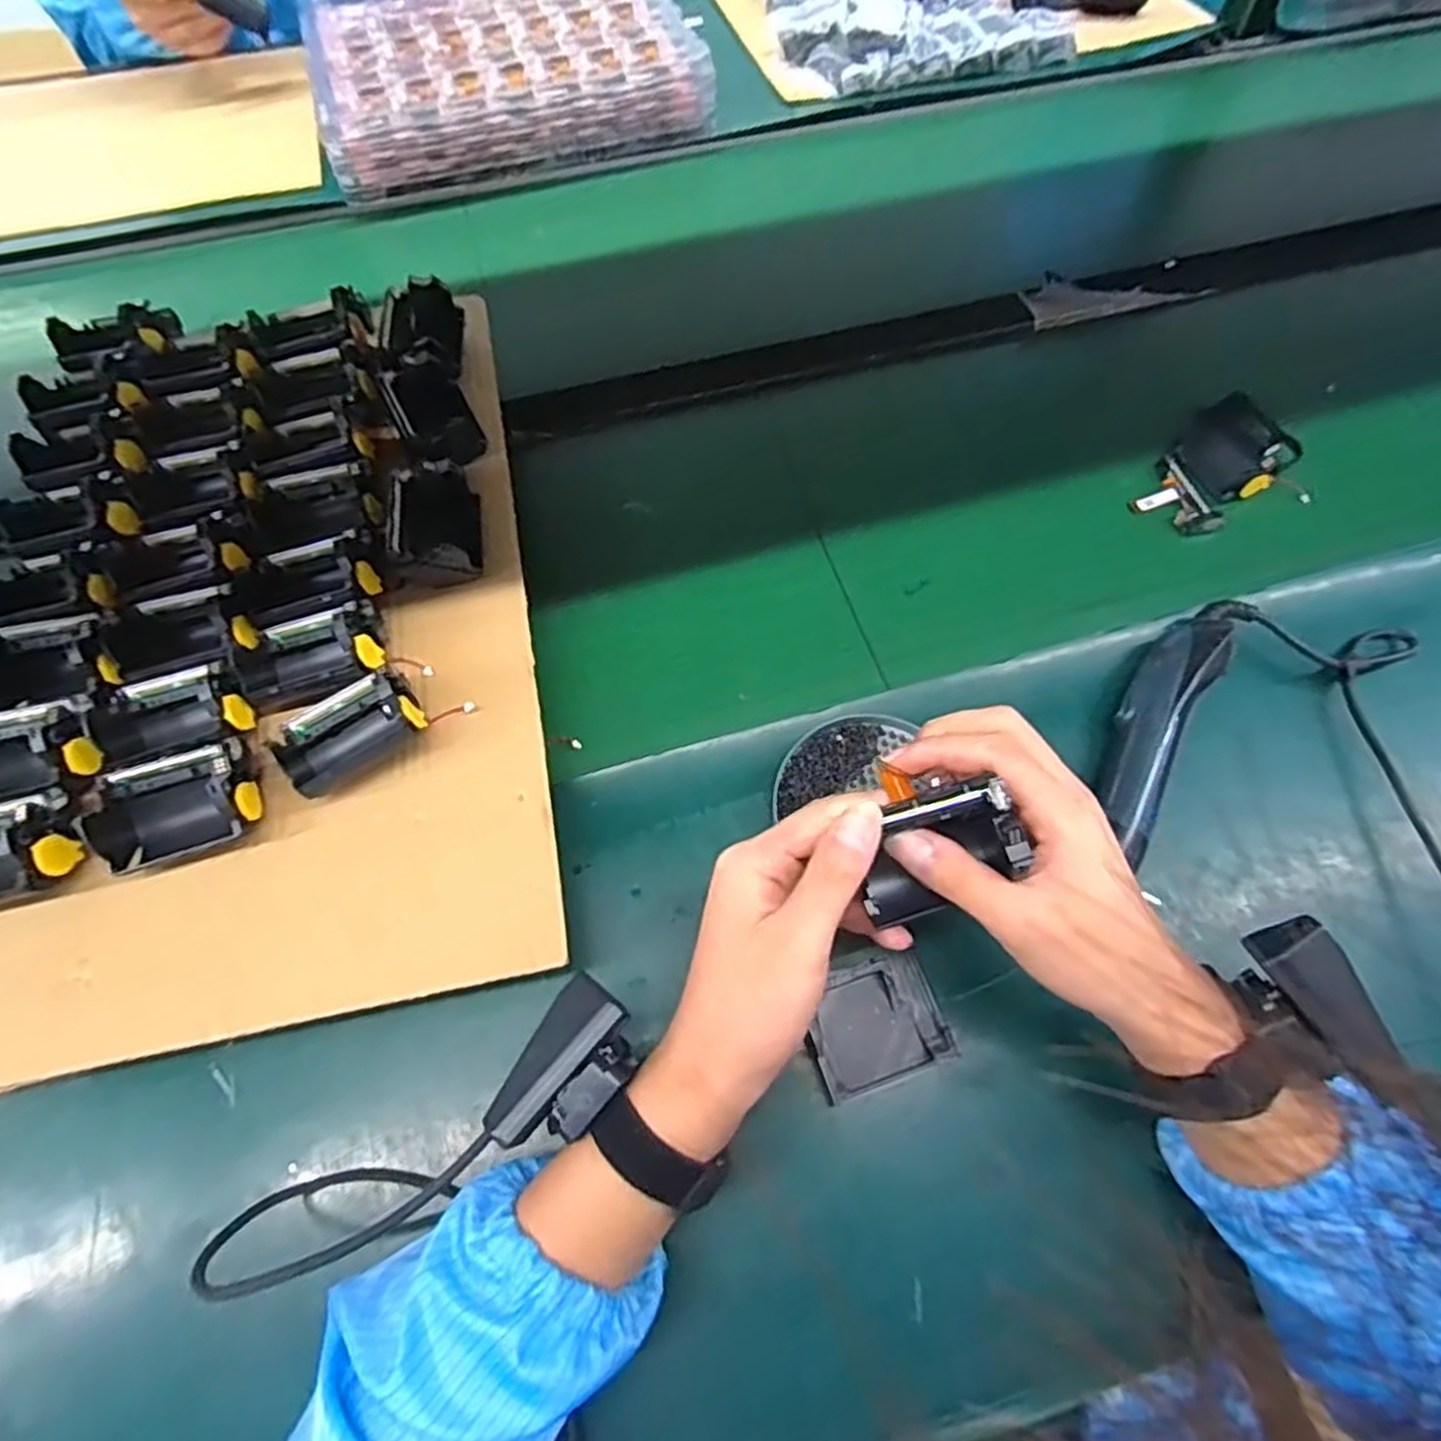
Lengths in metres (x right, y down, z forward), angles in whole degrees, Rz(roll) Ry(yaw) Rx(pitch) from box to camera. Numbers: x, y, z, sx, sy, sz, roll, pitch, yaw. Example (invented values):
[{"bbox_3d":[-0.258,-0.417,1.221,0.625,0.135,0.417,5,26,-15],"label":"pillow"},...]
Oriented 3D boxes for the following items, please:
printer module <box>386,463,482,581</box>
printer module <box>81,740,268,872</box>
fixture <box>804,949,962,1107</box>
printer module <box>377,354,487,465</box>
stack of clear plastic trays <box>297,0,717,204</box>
[{"bbox_3d":[-0.176,-0.119,0.482,0.051,0.043,0.068,-9,63,-4],"label":"printer module"},{"bbox_3d":[-0.279,0.044,0.398,0.076,0.039,0.053,-17,64,-8],"label":"printer module"},{"bbox_3d":[0.082,0.162,0.416,0.073,0.026,0.059,-17,64,-8],"label":"fixture"},{"bbox_3d":[-0.191,-0.205,0.520,0.050,0.034,0.088,-26,65,-12],"label":"printer module"},{"bbox_3d":[-0.231,-0.684,0.815,0.371,0.069,0.307,-18,64,-9],"label":"stack of clear plastic trays"}]

